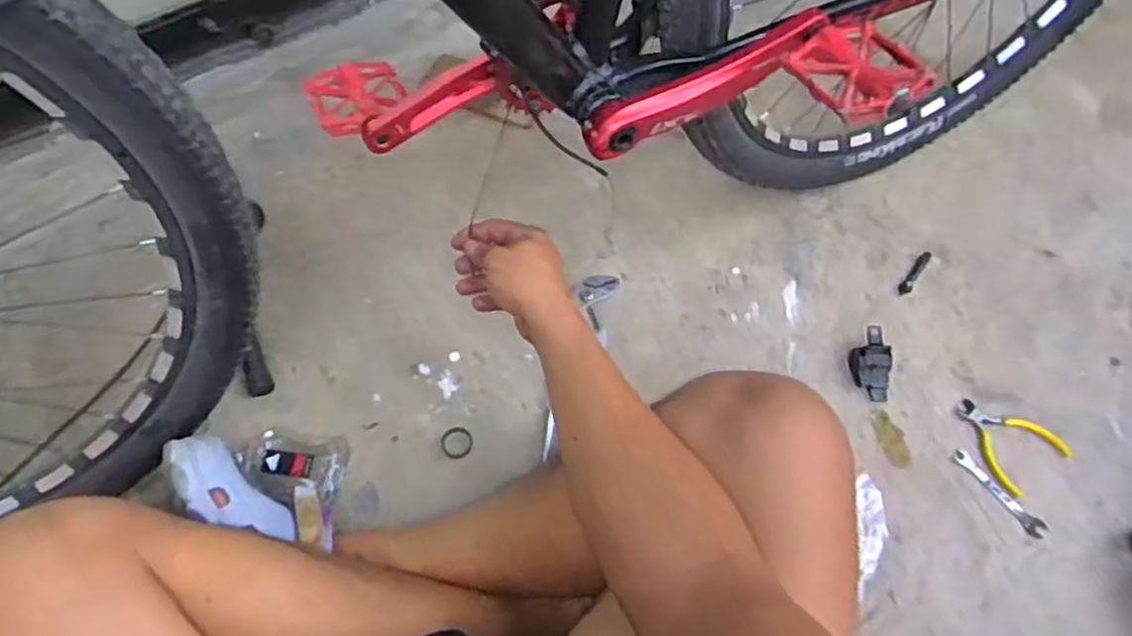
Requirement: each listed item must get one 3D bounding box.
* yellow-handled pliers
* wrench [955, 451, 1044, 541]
[{"bbox_3d":[0.506,0.133,0.847,0.102,0.010,0.111,-29,69,-15],"label":"yellow-handled pliers"},{"bbox_3d":[0.475,0.193,0.819,0.023,0.006,0.109,-33,65,-20],"label":"wrench"}]

